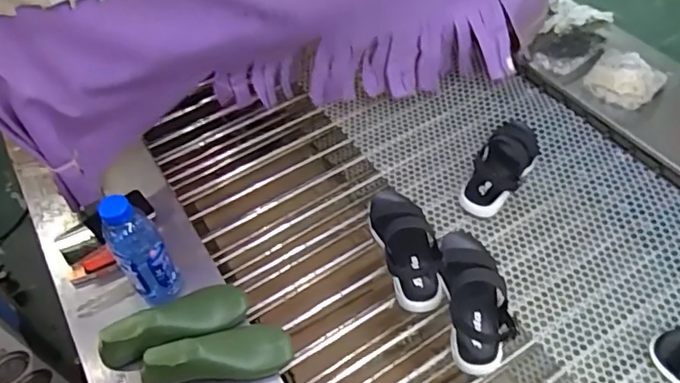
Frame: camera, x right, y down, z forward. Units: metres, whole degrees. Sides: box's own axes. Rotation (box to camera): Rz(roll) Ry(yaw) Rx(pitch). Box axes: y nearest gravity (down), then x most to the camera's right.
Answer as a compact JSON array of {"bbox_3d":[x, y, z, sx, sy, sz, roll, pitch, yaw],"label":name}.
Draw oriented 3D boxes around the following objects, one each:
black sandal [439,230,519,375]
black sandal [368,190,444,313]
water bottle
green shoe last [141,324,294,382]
[{"bbox_3d":[0.203,0.149,0.849,0.092,0.085,0.246,-5,50,2],"label":"black sandal"},{"bbox_3d":[0.104,0.079,0.903,0.087,0.093,0.224,-12,50,-4],"label":"black sandal"},{"bbox_3d":[-0.291,0.086,0.803,0.066,0.212,0.058,-33,55,-20],"label":"water bottle"},{"bbox_3d":[-0.177,0.230,0.781,0.211,0.061,0.079,-13,50,-5],"label":"green shoe last"}]

